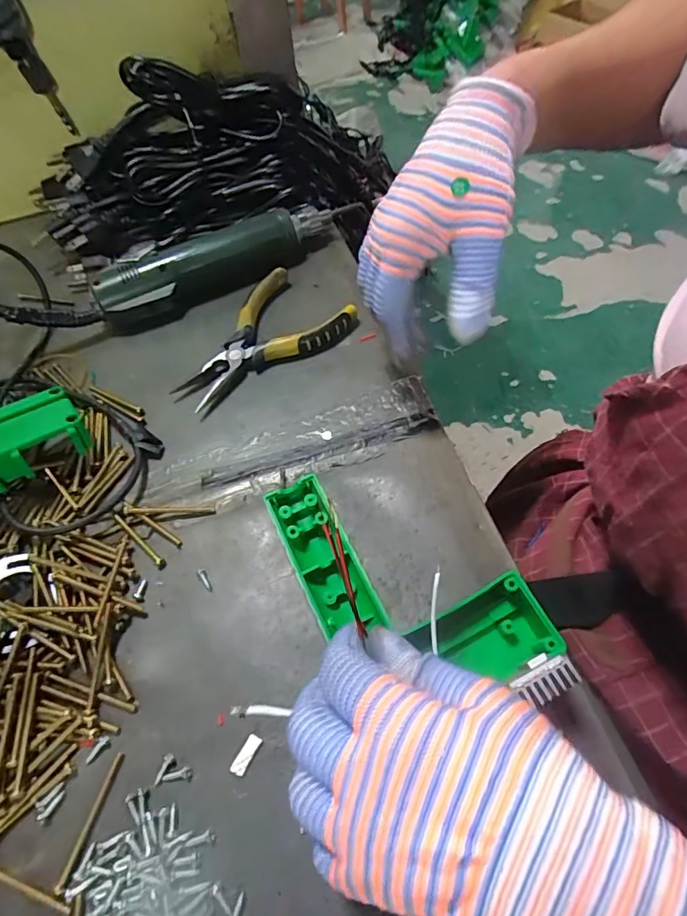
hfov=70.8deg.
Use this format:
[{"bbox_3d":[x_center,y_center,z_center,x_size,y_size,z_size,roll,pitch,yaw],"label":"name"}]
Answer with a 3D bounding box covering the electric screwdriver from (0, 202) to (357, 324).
[{"bbox_3d":[-0.126,-0.168,0.430,0.305,0.041,0.044,-26,60,-12],"label":"electric screwdriver"}]

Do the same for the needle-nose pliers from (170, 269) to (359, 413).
[{"bbox_3d":[-0.065,-0.091,0.388,0.087,0.020,0.140,34,66,22],"label":"needle-nose pliers"}]

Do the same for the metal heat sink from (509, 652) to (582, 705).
[{"bbox_3d":[0.091,0.100,0.217,0.028,0.007,0.014,-25,61,-10],"label":"metal heat sink"}]

